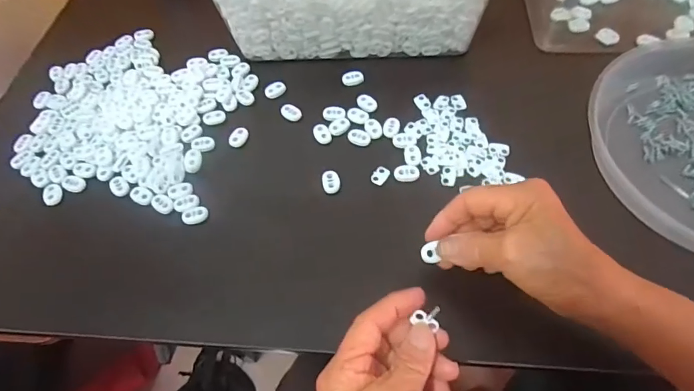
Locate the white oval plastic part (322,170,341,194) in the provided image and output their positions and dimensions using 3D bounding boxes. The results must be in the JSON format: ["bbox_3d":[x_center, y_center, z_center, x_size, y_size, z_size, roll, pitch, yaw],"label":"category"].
[{"bbox_3d":[-0.014,-0.012,0.386,0.016,0.007,0.021,-14,58,-5],"label":"white oval plastic part"}]

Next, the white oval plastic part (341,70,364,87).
[{"bbox_3d":[0.006,-0.126,0.451,0.023,0.005,0.017,-9,58,-2],"label":"white oval plastic part"}]

